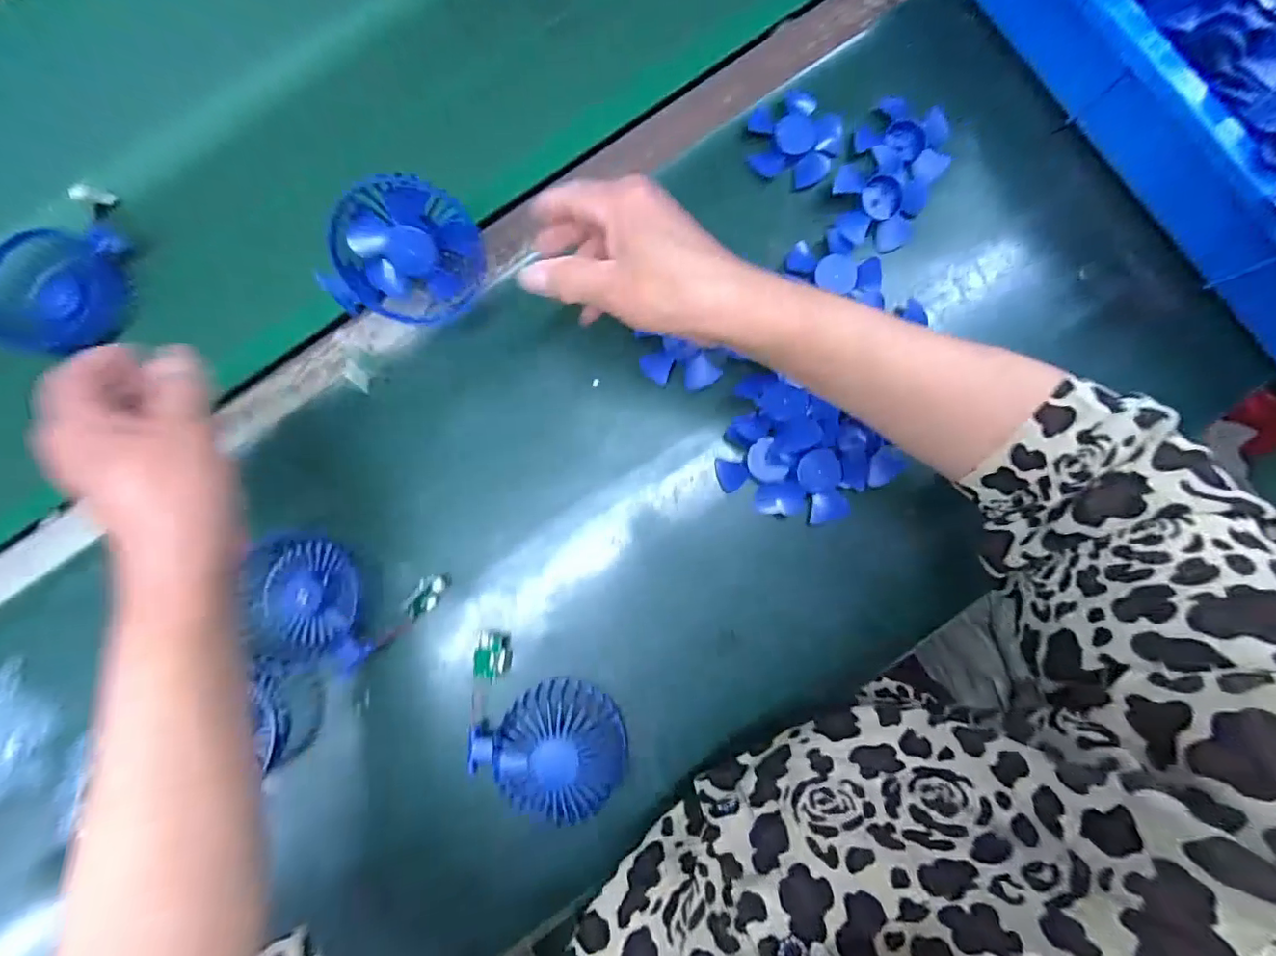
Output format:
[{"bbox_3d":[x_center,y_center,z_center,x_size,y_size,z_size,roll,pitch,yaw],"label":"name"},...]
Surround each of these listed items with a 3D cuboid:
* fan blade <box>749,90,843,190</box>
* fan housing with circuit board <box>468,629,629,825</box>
[{"bbox_3d":[0.119,-0.259,0.416,0.067,0.012,0.067,0,85,0],"label":"fan blade"},{"bbox_3d":[-0.069,0.173,0.380,0.131,0.057,0.080,30,86,2],"label":"fan housing with circuit board"}]

